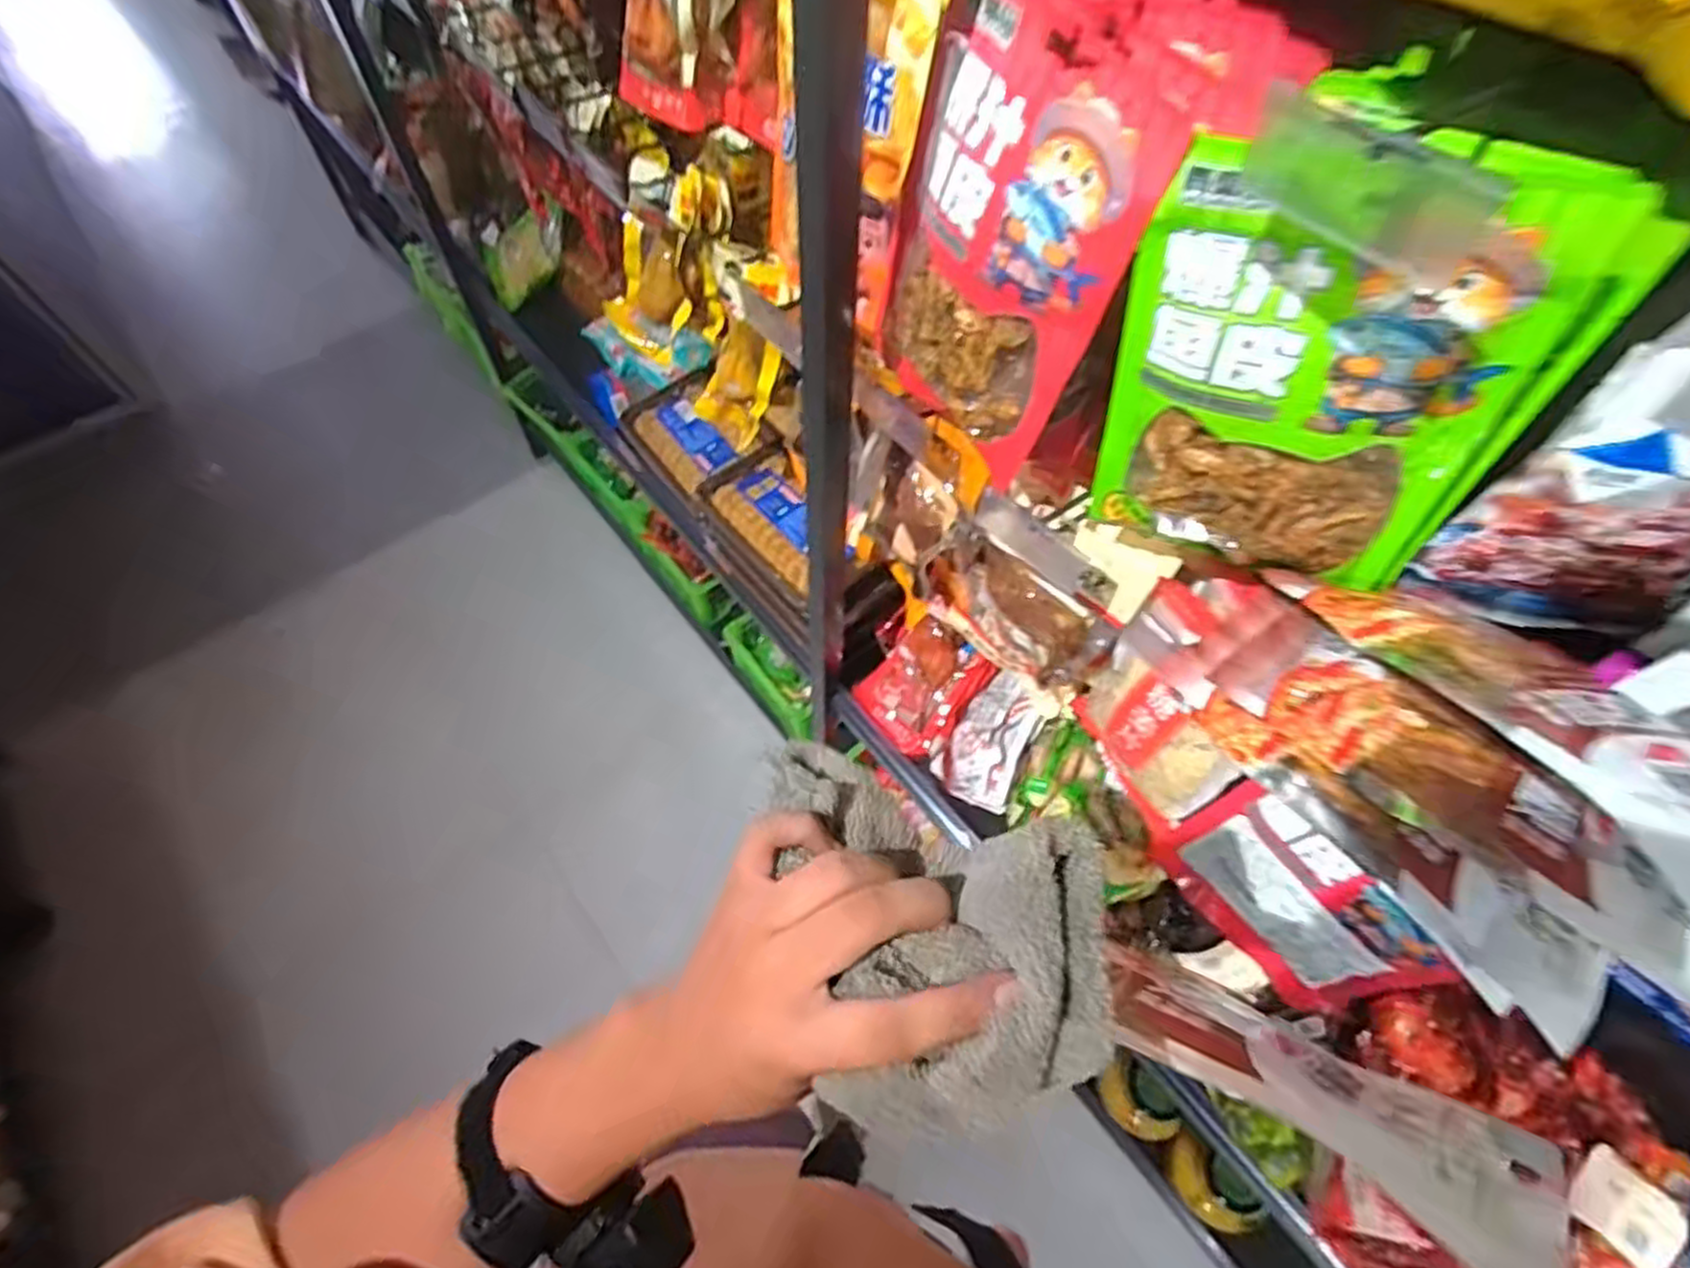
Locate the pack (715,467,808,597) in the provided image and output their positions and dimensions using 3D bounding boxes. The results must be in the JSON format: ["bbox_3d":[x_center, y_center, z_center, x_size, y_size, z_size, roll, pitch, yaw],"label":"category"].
[{"bbox_3d":[-0.082,-0.147,1.036,0.100,0.041,0.203,-37,67,-21],"label":"pack"}]

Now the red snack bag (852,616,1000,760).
[{"bbox_3d":[0.107,0.065,1.048,0.144,0.041,0.177,40,105,24],"label":"red snack bag"}]

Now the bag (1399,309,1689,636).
[{"bbox_3d":[0.456,-0.083,0.424,0.162,0.244,0.029,11,60,4],"label":"bag"}]

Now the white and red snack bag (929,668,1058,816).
[{"bbox_3d":[0.195,0.137,1.010,0.106,0.073,0.173,28,63,14],"label":"white and red snack bag"}]

